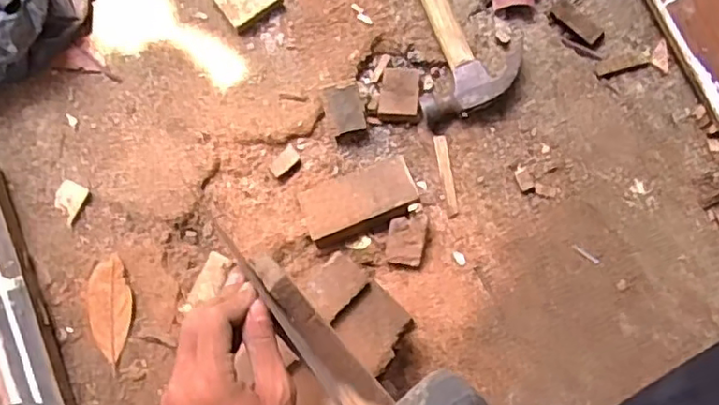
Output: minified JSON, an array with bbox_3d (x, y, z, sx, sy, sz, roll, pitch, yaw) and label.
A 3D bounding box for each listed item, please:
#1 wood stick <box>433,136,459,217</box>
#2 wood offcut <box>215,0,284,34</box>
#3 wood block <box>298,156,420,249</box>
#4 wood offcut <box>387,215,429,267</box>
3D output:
[{"bbox_3d":[0.093,-0.028,0.677,0.013,0.007,0.088,-8,79,-3],"label":"wood stick"},{"bbox_3d":[-0.122,-0.222,0.692,0.060,0.023,0.054,-36,82,-8],"label":"wood offcut"},{"bbox_3d":[0.000,-0.001,0.657,0.115,0.027,0.061,-18,80,-5],"label":"wood block"},{"bbox_3d":[0.048,0.037,0.650,0.036,0.017,0.051,11,79,0],"label":"wood offcut"}]

